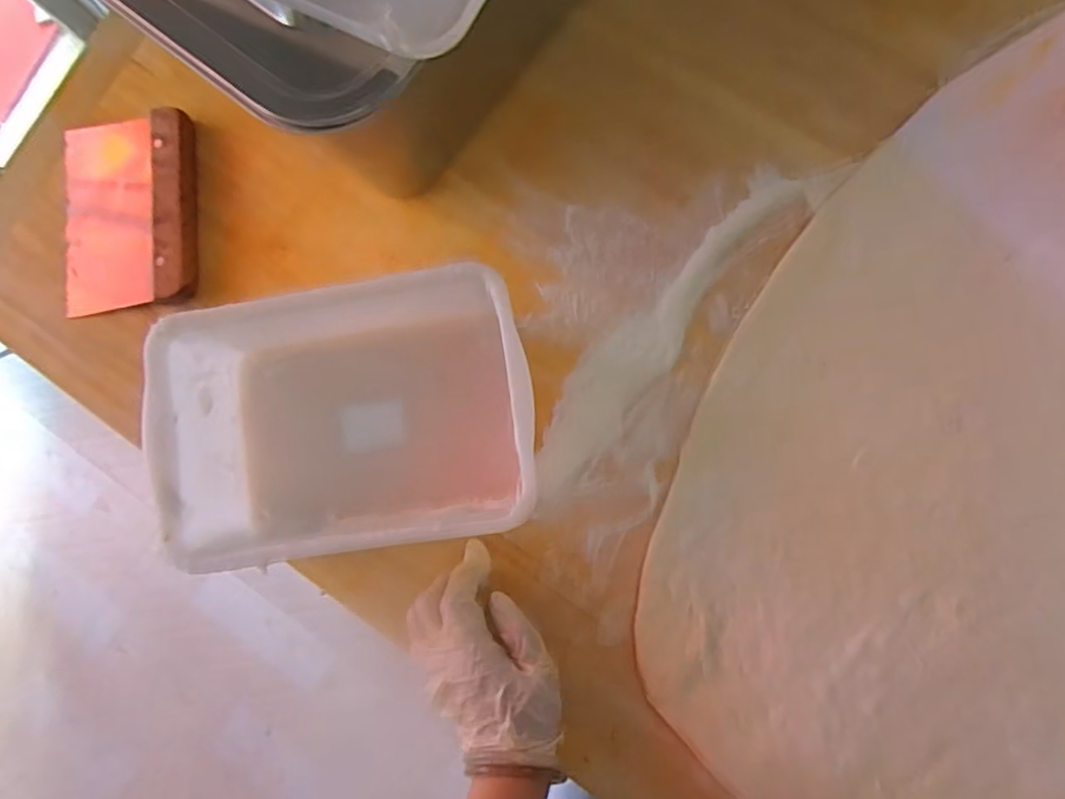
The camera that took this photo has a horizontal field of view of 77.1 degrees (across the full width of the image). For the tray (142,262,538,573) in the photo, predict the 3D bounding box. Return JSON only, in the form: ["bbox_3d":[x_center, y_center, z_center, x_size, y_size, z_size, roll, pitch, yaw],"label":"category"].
[{"bbox_3d":[-0.111,0.012,0.424,0.221,0.086,0.156,-9,82,5],"label":"tray"}]

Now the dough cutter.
[{"bbox_3d":[-0.304,-0.141,0.497,0.109,0.016,0.144,-4,83,6],"label":"dough cutter"}]

